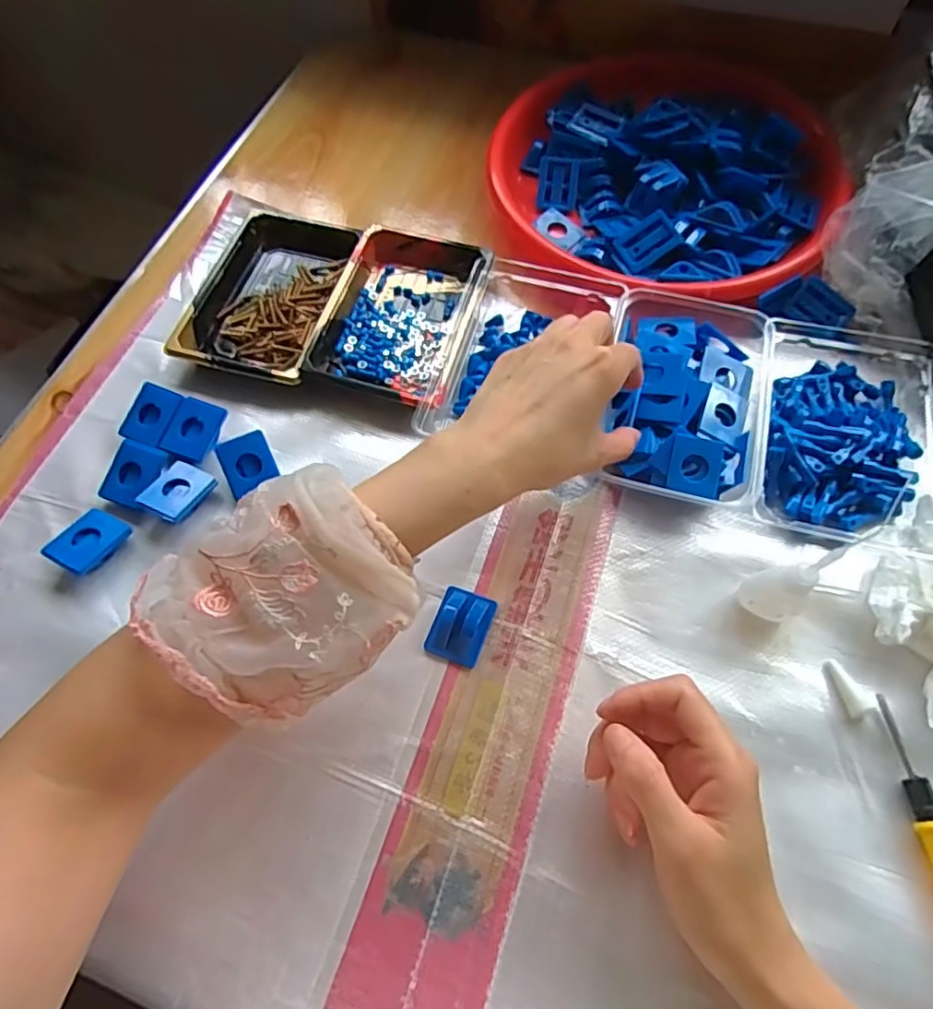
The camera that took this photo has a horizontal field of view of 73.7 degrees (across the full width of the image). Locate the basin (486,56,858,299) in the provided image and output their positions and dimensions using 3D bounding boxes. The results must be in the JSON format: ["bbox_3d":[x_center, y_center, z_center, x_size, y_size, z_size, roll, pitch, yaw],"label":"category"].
[{"bbox_3d":[0.171,-0.280,0.537,0.282,0.064,0.282,0,64,1],"label":"basin"}]

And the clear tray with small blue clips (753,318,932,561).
[{"bbox_3d":[0.272,-0.056,0.431,0.137,0.035,0.183,13,65,7],"label":"clear tray with small blue clips"}]

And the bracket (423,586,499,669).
[{"bbox_3d":[-0.004,0.074,0.386,0.035,0.013,0.045,19,65,10],"label":"bracket"}]

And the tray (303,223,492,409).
[{"bbox_3d":[-0.049,-0.153,0.489,0.108,0.031,0.167,14,65,8],"label":"tray"}]

